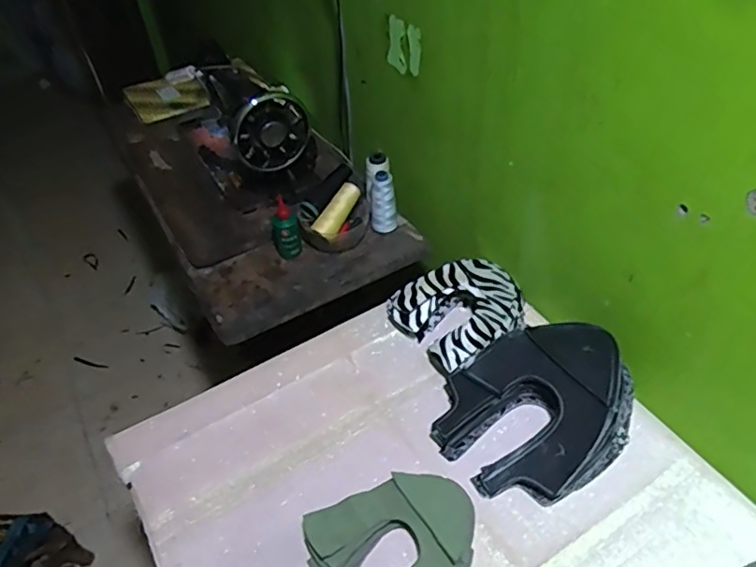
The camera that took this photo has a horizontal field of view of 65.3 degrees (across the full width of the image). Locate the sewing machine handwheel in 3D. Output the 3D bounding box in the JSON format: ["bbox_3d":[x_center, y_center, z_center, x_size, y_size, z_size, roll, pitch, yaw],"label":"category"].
[{"bbox_3d":[-0.179,-0.253,0.993,0.131,0.136,0.036,-19,51,-29],"label":"sewing machine handwheel"}]

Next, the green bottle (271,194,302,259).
[{"bbox_3d":[-0.157,-0.101,0.980,0.044,0.107,0.039,-26,48,-19],"label":"green bottle"}]

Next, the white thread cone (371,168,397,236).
[{"bbox_3d":[0.009,-0.143,1.019,0.044,0.099,0.040,-4,45,2],"label":"white thread cone"}]

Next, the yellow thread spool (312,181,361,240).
[{"bbox_3d":[-0.069,-0.122,1.007,0.034,0.037,0.110,25,73,28],"label":"yellow thread spool"}]

